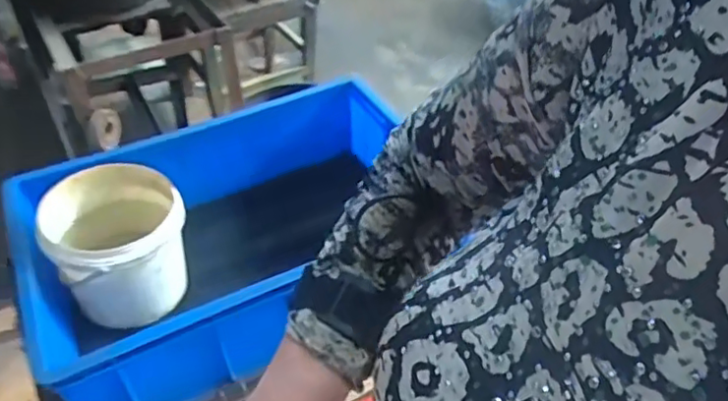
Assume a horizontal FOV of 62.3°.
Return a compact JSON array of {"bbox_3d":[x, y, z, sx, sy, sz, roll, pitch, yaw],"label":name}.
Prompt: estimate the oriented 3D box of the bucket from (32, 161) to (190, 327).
[{"bbox_3d":[-0.298,0.062,0.750,0.149,0.162,0.140,1,42,-1],"label":"bucket"}]

